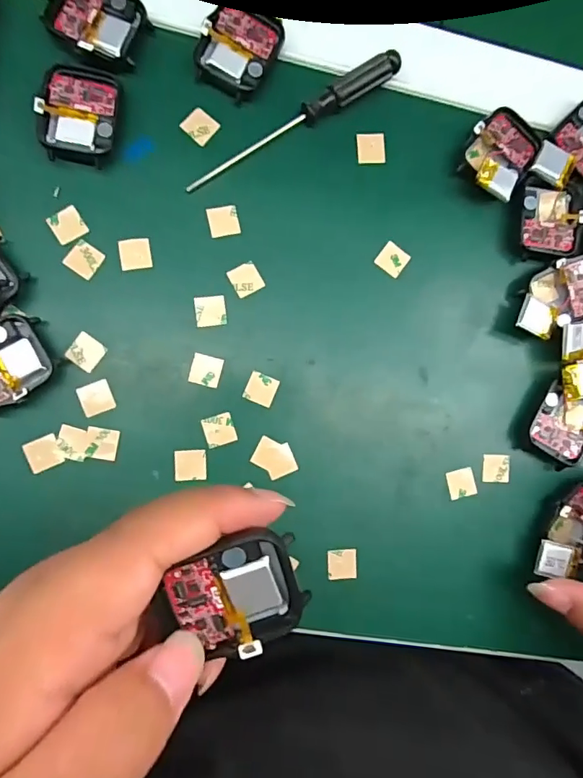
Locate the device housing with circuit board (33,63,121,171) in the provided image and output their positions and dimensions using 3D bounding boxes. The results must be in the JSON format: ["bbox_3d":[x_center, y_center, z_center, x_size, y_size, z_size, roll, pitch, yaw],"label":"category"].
[{"bbox_3d":[-0.105,-0.136,0.240,0.035,0.009,0.046,7,88,-7],"label":"device housing with circuit board"}]

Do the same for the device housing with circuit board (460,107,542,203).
[{"bbox_3d":[0.114,-0.129,0.264,0.036,0.015,0.050,36,85,-6],"label":"device housing with circuit board"}]

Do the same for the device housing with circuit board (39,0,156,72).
[{"bbox_3d":[-0.097,-0.184,0.240,0.046,0.007,0.039,29,86,-6],"label":"device housing with circuit board"}]

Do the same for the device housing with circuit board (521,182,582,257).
[{"bbox_3d":[0.145,-0.094,0.270,0.037,0.007,0.039,1,89,-8],"label":"device housing with circuit board"}]

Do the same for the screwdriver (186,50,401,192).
[{"bbox_3d":[0.002,-0.141,0.255,0.130,0.011,0.013,-33,93,-7],"label":"screwdriver"}]

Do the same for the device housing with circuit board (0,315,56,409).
[{"bbox_3d":[-0.138,-0.012,0.231,0.045,0.012,0.037,-32,93,-7],"label":"device housing with circuit board"}]

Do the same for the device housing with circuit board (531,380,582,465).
[{"bbox_3d":[0.153,0.018,0.268,0.035,0.010,0.039,33,85,-6],"label":"device housing with circuit board"}]

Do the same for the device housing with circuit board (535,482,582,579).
[{"bbox_3d":[0.156,0.080,0.265,0.059,0.015,0.037,-44,95,-6],"label":"device housing with circuit board"}]

